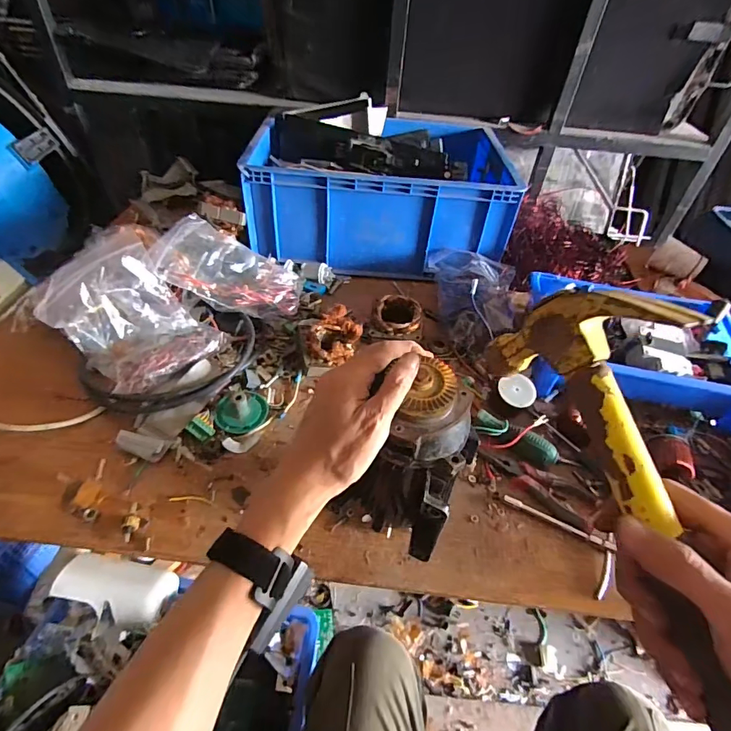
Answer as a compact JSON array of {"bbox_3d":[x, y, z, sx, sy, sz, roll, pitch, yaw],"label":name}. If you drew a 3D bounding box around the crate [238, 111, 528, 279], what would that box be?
[{"bbox_3d":[0.026,-0.356,0.864,0.476,0.187,0.352,1,44,-5],"label":"crate"}]

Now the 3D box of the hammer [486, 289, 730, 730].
[{"bbox_3d":[0.158,0.095,0.230,0.035,0.121,0.295,-10,73,-17],"label":"hammer"}]

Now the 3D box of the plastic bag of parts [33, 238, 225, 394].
[{"bbox_3d":[-0.309,-0.066,0.576,0.167,0.147,0.151,29,48,22],"label":"plastic bag of parts"}]

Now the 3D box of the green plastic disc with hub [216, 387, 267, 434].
[{"bbox_3d":[-0.165,0.048,0.568,0.066,0.034,0.074,-11,46,-17],"label":"green plastic disc with hub"}]

